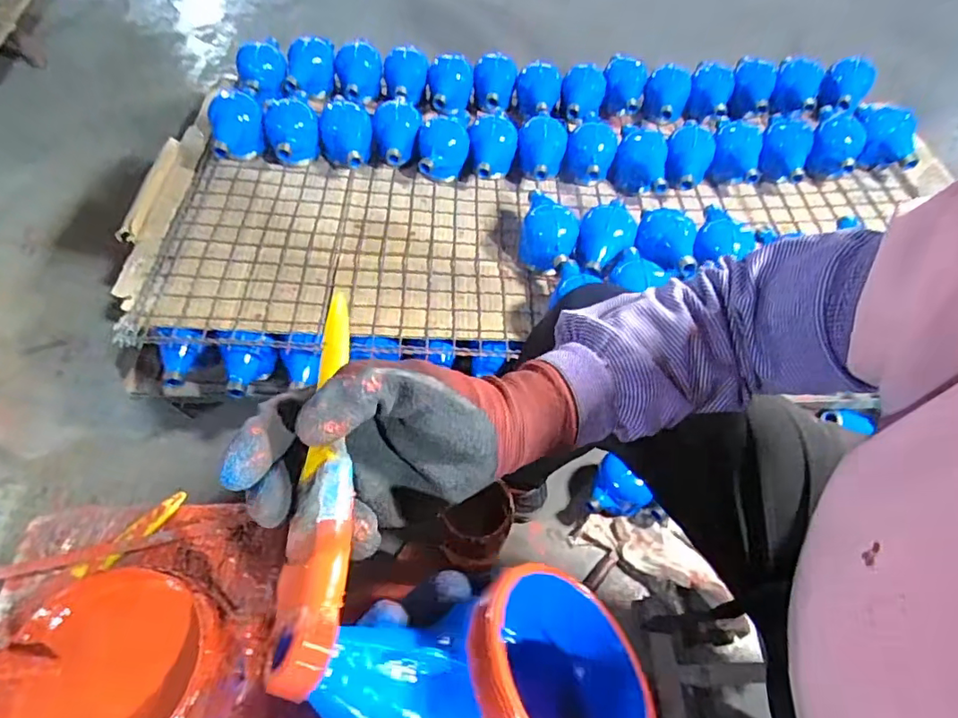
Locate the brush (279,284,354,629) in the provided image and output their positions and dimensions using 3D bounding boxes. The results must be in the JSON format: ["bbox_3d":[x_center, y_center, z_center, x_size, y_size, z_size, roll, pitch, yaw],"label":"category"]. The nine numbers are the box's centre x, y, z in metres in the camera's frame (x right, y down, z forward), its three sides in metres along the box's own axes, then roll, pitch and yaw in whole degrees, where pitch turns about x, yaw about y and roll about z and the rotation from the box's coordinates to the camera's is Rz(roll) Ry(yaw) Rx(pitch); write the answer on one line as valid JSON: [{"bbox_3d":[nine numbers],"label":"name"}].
[{"bbox_3d":[-0.068,0.029,0.247,0.024,0.022,0.173,-4,42,-8],"label":"brush"}]

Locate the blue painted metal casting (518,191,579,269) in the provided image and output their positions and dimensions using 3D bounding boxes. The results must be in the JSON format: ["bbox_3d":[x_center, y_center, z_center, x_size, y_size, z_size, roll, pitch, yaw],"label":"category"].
[{"bbox_3d":[0.107,-0.188,0.831,0.084,0.083,0.122,14,55,5],"label":"blue painted metal casting"}]

